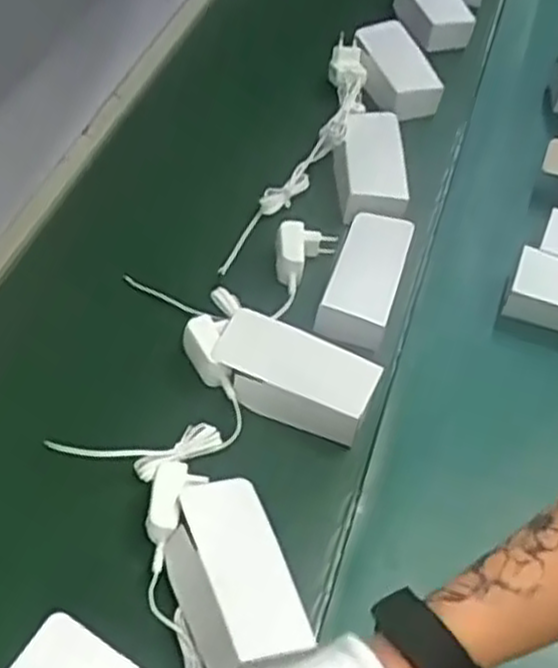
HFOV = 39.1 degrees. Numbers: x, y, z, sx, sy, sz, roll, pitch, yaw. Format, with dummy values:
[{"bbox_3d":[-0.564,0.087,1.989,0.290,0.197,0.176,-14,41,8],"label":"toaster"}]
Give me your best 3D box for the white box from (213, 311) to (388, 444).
[{"bbox_3d":[0.014,0.034,0.704,0.141,0.039,0.075,20,54,11],"label":"white box"}]

